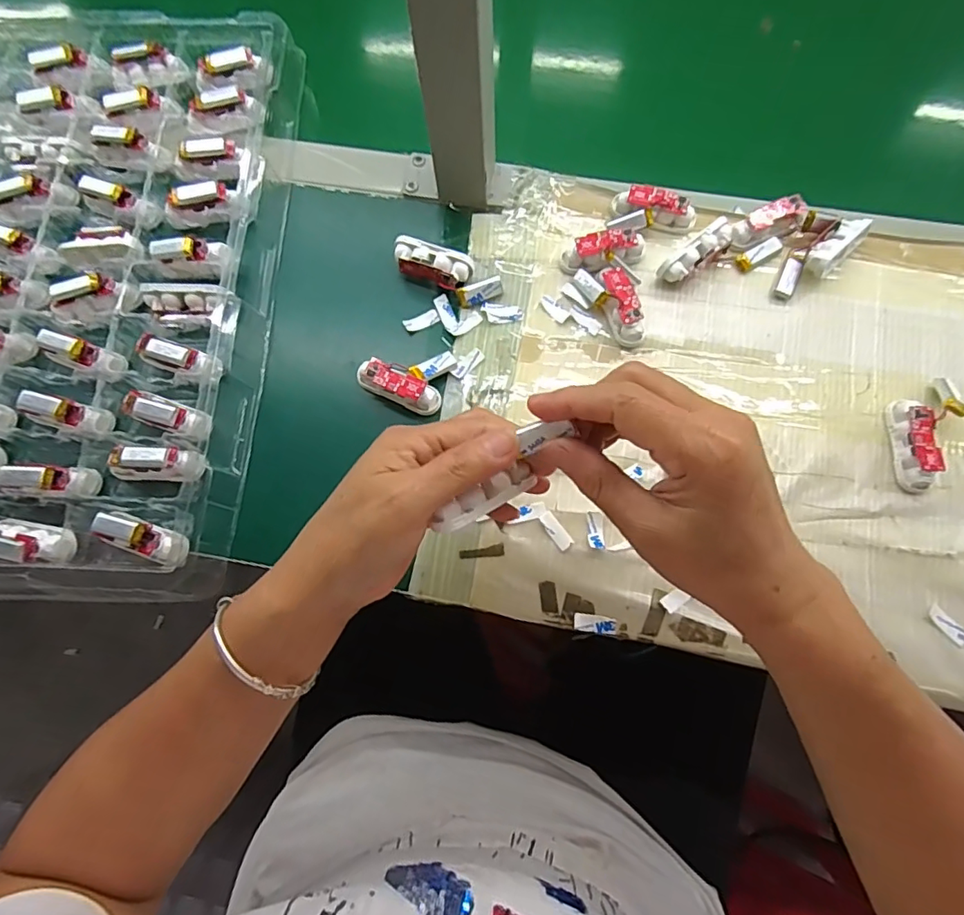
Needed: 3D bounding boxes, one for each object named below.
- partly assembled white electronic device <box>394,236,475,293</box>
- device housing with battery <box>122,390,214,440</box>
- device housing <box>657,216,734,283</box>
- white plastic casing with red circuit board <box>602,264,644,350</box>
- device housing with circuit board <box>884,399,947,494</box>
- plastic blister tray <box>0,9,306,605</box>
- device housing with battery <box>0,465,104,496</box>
[{"bbox_3d":[-0.037,-0.143,0.400,0.059,0.016,0.026,20,76,7],"label":"partly assembled white electronic device"},{"bbox_3d":[-0.214,-0.030,0.363,0.067,0.014,0.022,21,76,7],"label":"device housing with battery"},{"bbox_3d":[0.159,-0.149,0.392,0.061,0.021,0.019,-36,77,-8],"label":"device housing"},{"bbox_3d":[0.102,-0.110,0.387,0.020,0.022,0.058,-16,73,-5],"label":"white plastic casing with red circuit board"},{"bbox_3d":[0.285,-0.009,0.352,0.019,0.021,0.060,-4,74,0],"label":"device housing with circuit board"},{"bbox_3d":[-0.395,-0.145,0.406,0.471,0.046,0.478,2,74,2],"label":"plastic blister tray"},{"bbox_3d":[-0.286,0.016,0.354,0.053,0.022,0.020,3,72,-19],"label":"device housing with battery"}]

